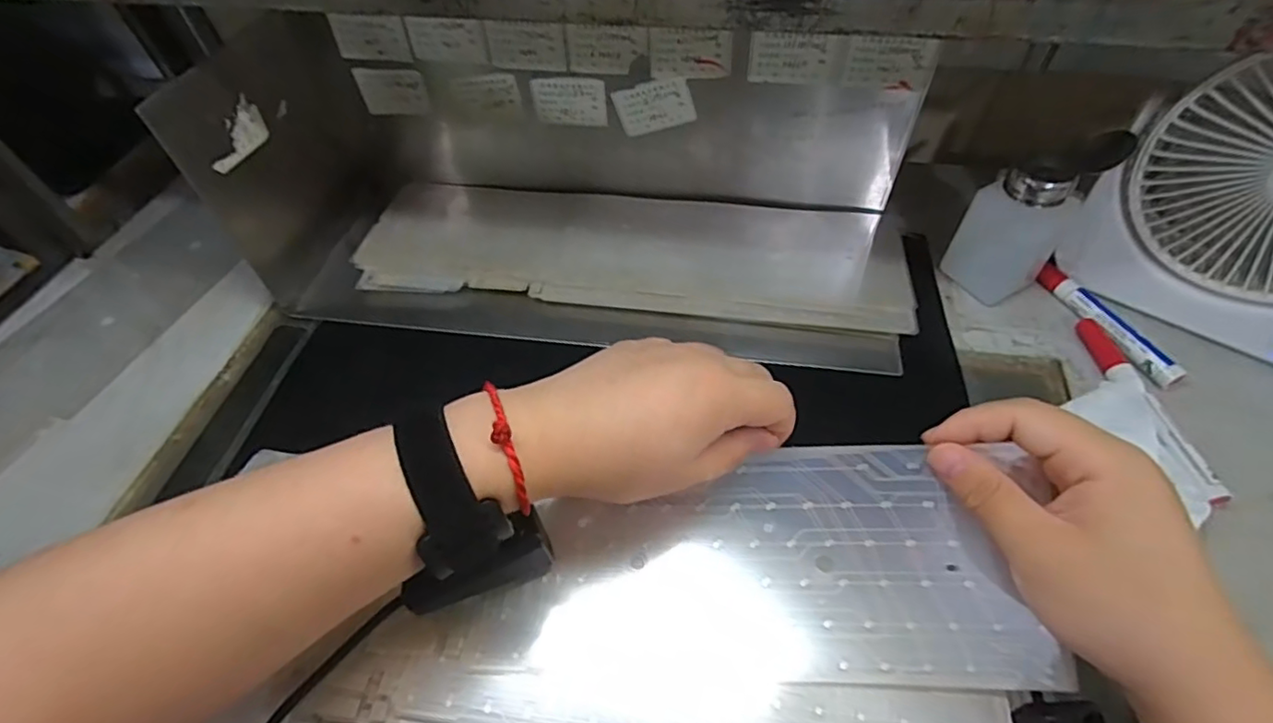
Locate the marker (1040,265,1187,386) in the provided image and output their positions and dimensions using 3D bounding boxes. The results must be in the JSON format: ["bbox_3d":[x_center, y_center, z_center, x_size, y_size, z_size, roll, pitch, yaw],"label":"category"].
[{"bbox_3d":[0.338,-0.028,0.433,0.016,0.017,0.116,-17,53,-10],"label":"marker"}]

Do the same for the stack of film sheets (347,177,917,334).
[{"bbox_3d":[-0.008,-0.095,0.501,0.439,0.015,0.141,6,52,7],"label":"stack of film sheets"}]

